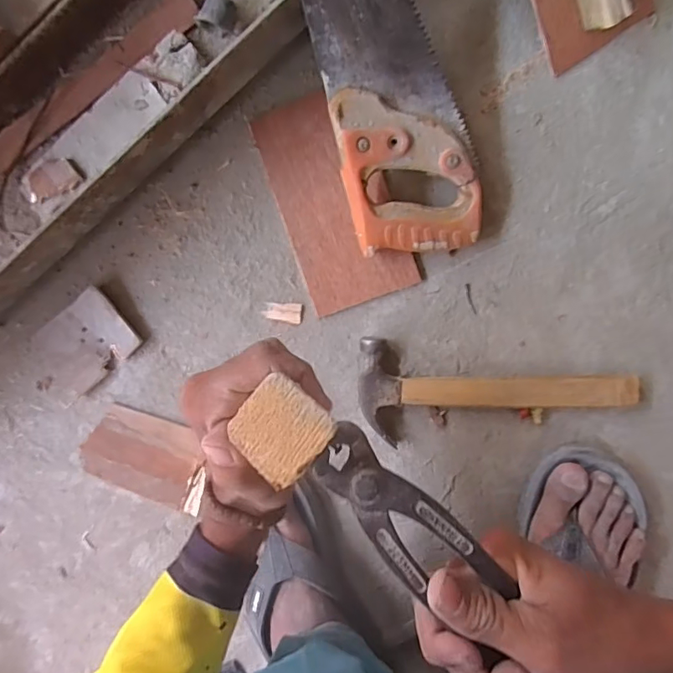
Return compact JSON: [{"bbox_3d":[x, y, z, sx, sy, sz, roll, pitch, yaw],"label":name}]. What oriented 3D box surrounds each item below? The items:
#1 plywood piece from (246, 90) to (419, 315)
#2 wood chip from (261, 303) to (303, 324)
[{"bbox_3d":[-0.002,-0.126,0.460,0.100,0.011,0.194,-20,92,6],"label":"plywood piece"},{"bbox_3d":[-0.052,-0.024,0.476,0.036,0.004,0.019,6,95,5],"label":"wood chip"}]

